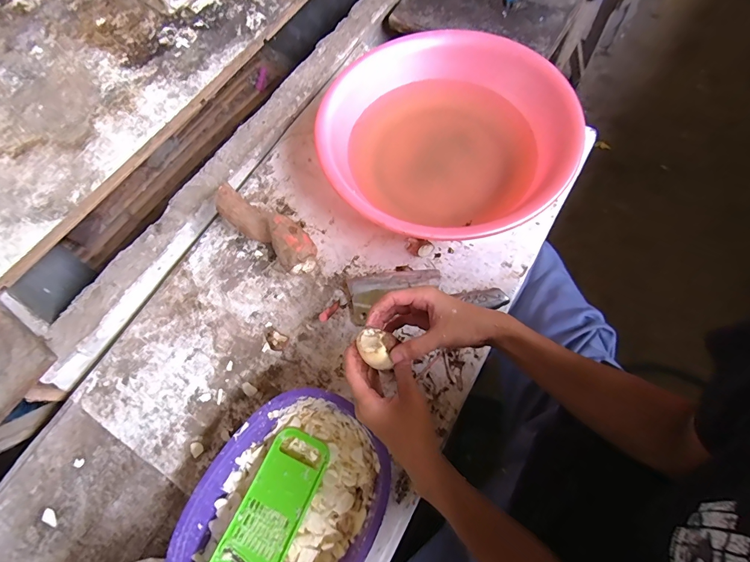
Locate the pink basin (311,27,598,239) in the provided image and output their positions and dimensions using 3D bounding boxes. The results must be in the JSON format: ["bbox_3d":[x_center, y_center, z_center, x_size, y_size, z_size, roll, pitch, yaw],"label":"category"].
[{"bbox_3d":[0.114,-0.239,0.637,0.396,0.127,0.377,-3,67,6],"label":"pink basin"}]

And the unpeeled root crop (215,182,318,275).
[{"bbox_3d":[-0.183,-0.088,0.636,0.211,0.059,0.066,38,77,14],"label":"unpeeled root crop"}]

